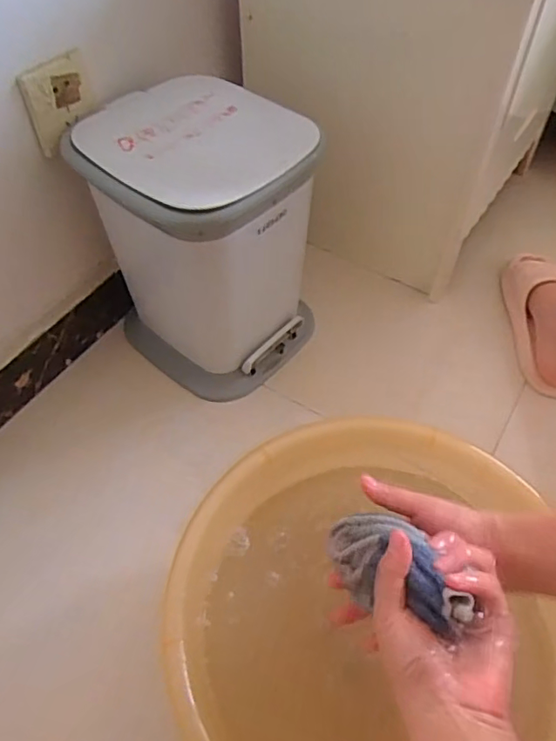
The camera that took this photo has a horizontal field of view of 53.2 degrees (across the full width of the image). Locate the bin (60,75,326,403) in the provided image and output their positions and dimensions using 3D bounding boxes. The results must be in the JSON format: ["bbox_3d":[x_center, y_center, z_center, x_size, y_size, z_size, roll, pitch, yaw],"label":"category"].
[{"bbox_3d":[-0.079,-0.147,0.711,0.237,0.345,0.221,-38,59,-25],"label":"bin"}]

